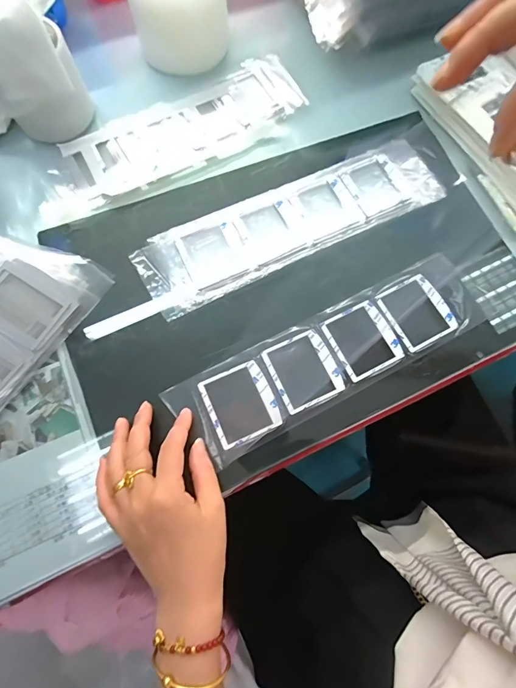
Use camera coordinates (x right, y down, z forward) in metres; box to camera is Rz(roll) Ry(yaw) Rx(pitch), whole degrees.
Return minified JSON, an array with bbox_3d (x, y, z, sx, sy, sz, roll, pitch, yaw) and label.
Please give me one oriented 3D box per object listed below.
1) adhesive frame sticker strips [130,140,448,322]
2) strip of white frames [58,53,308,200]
[{"bbox_3d":[0.036,-0.133,0.396,0.328,0.007,0.089,-26,75,-7],"label":"adhesive frame sticker strips"},{"bbox_3d":[-0.081,-0.254,0.430,0.274,0.007,0.091,-31,77,-10],"label":"strip of white frames"}]

